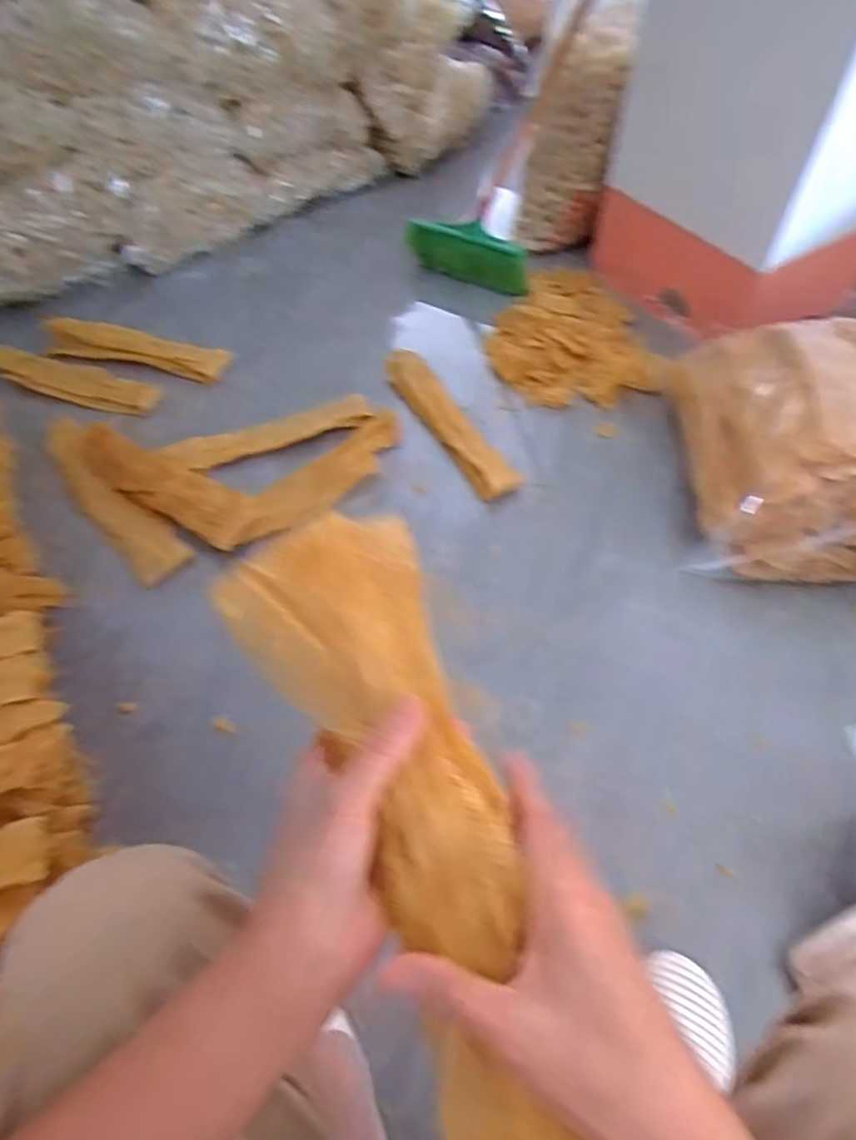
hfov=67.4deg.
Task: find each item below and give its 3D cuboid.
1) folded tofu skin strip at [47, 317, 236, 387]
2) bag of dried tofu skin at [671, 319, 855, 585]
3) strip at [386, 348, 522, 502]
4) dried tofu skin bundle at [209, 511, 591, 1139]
[{"bbox_3d":[-0.494,-0.383,1.117,0.287,0.059,0.064,4,50,-30],"label":"folded tofu skin strip"},{"bbox_3d":[0.573,-0.186,0.921,0.359,0.180,0.388,3,55,4],"label":"bag of dried tofu skin"},{"bbox_3d":[0.034,-0.245,1.058,0.069,0.031,0.310,-31,73,-18],"label":"strip"},{"bbox_3d":[-0.001,0.137,0.288,0.092,0.032,0.353,-18,72,-11],"label":"dried tofu skin bundle"}]

